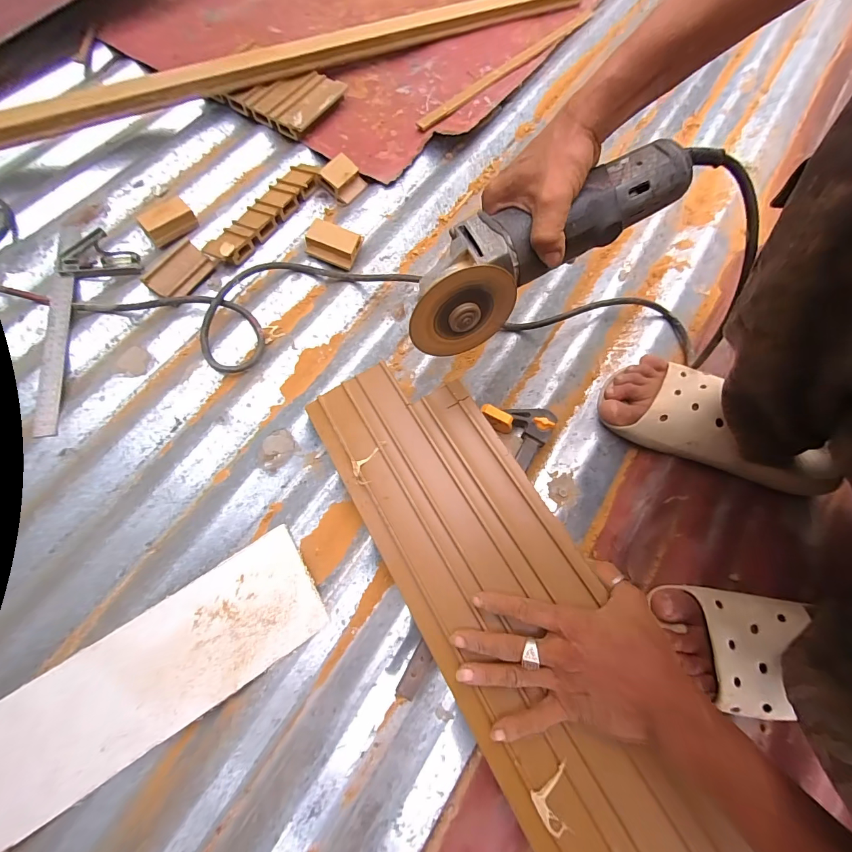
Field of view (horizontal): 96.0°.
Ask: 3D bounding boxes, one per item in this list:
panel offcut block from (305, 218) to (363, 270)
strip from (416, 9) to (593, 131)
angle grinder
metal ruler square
[{"bbox_3d":[-0.130,-0.257,0.545,0.070,0.029,0.045,18,71,4],"label":"panel offcut block"},{"bbox_3d":[0.162,-0.659,0.692,0.022,0.008,0.513,41,74,11],"label":"strip"},{"bbox_3d":[0.097,-0.167,0.344,0.268,0.084,0.080,-31,74,4],"label":"angle grinder"},{"bbox_3d":[-0.437,-0.134,0.494,0.109,0.017,0.295,-7,71,-5],"label":"metal ruler square"}]

